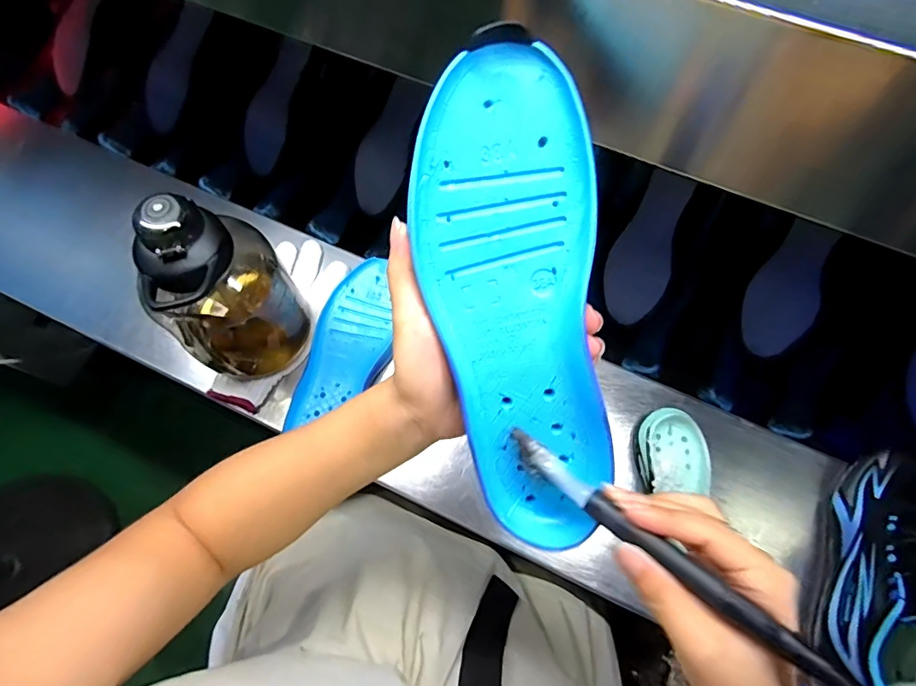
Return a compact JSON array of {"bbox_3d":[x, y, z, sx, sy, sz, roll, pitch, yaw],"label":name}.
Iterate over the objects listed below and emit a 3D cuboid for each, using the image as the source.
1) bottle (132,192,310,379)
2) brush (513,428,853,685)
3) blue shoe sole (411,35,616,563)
[{"bbox_3d":[-0.223,-0.044,0.486,0.113,0.211,0.093,-32,73,-11],"label":"bottle"},{"bbox_3d":[0.095,0.099,0.241,0.169,0.015,0.013,34,76,27],"label":"brush"},{"bbox_3d":[0.030,-0.014,0.263,0.088,0.023,0.251,-9,103,-1],"label":"blue shoe sole"}]

